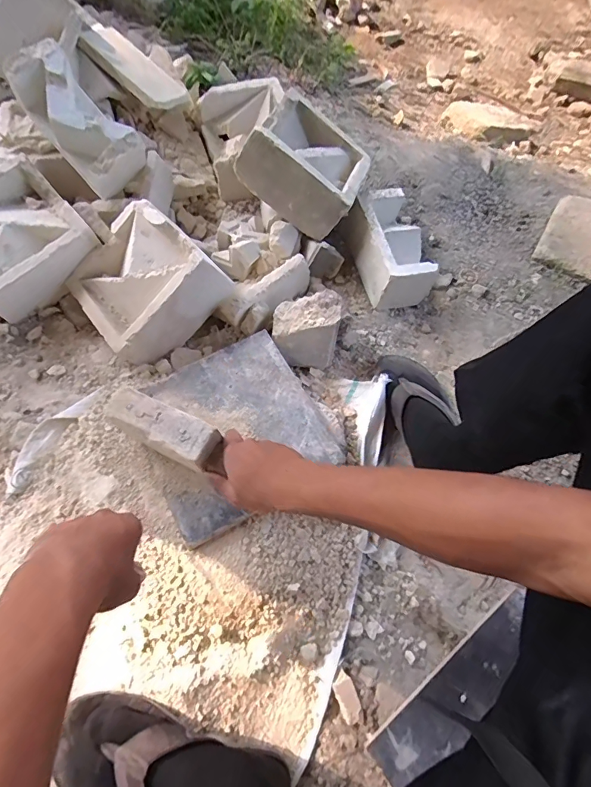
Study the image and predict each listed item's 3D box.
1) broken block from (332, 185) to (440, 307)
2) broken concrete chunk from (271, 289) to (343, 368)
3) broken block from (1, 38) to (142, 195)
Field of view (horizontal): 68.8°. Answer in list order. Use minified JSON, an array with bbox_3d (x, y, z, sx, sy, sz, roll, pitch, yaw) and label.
[{"bbox_3d":[0.180,-0.282,0.827,0.121,0.113,0.216,-14,69,-9],"label":"broken block"},{"bbox_3d":[0.018,-0.113,0.724,0.109,0.075,0.092,1,67,-3],"label":"broken concrete chunk"},{"bbox_3d":[-0.354,-0.446,0.722,0.209,0.115,0.096,47,67,-7],"label":"broken block"}]

